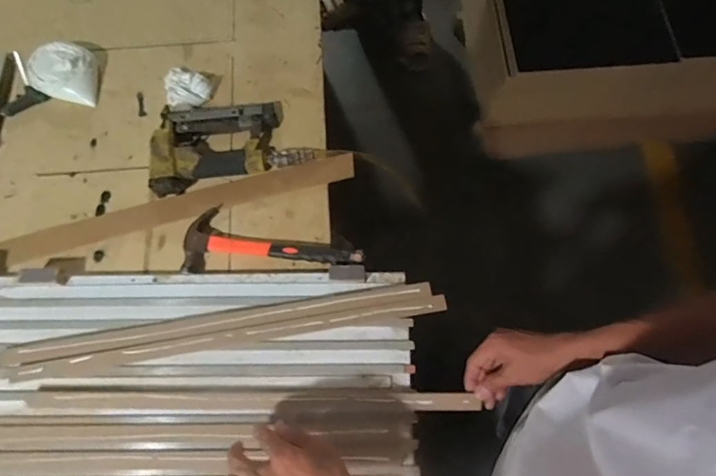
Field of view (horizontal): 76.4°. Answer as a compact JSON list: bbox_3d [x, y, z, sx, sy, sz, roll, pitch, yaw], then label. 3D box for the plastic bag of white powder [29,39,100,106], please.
[{"bbox_3d":[-0.484,-0.280,0.759,0.125,0.043,0.099,24,74,8],"label":"plastic bag of white powder"}]

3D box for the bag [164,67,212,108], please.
[{"bbox_3d":[-0.281,-0.250,0.754,0.070,0.027,0.072,-15,73,-5],"label":"bag"}]

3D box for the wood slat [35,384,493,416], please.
[{"bbox_3d":[-0.135,0.210,0.585,0.559,0.012,0.032,0,71,1],"label":"wood slat"}]

